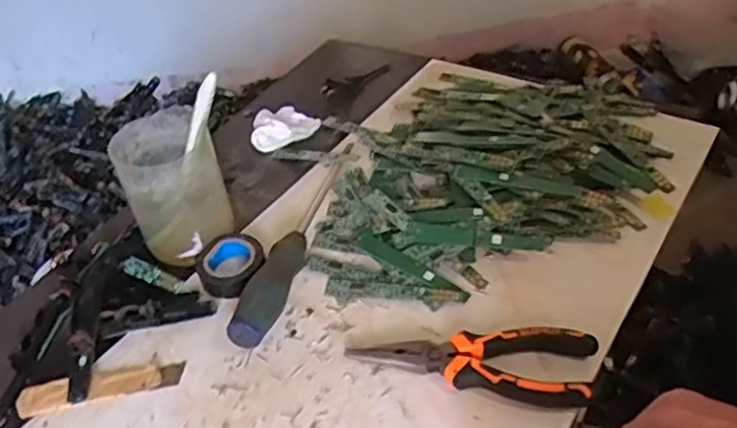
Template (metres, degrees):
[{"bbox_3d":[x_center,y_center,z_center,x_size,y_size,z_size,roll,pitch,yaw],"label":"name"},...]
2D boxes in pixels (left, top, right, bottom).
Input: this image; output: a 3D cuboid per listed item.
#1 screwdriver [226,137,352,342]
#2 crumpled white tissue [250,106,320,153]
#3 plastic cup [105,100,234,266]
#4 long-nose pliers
[{"bbox_3d":[-0.052,0.008,0.558,0.027,0.029,0.244,5,41,15],"label":"screwdriver"},{"bbox_3d":[-0.084,-0.092,0.709,0.061,0.025,0.062,2,40,11],"label":"crumpled white tissue"},{"bbox_3d":[-0.155,-0.024,0.556,0.075,0.098,0.081,-4,39,3],"label":"plastic cup"},{"bbox_3d":[0.066,0.095,0.455,0.154,0.015,0.053,3,40,12],"label":"long-nose pliers"}]

